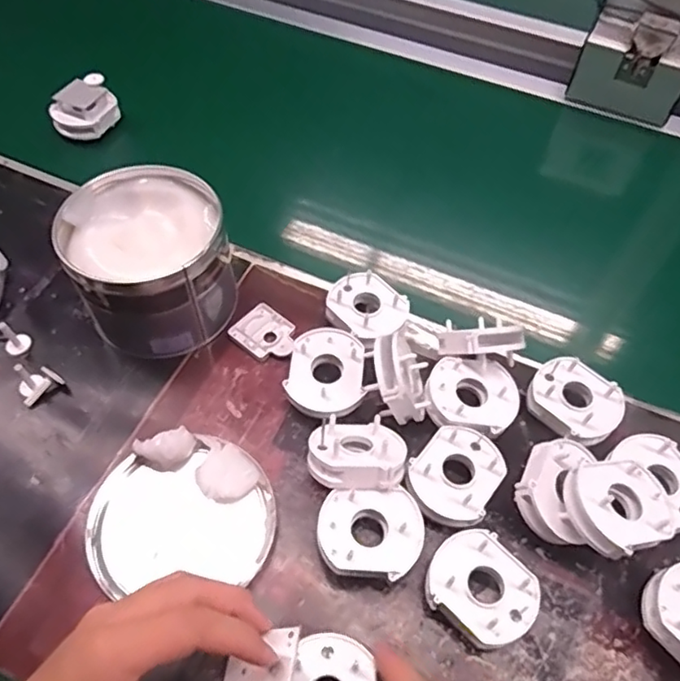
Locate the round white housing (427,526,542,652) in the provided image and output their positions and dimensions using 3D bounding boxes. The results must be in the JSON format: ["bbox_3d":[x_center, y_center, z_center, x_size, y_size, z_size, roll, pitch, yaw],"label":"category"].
[{"bbox_3d":[0.093,0.167,0.399,0.069,0.035,0.060,37,62,20],"label":"round white housing"}]

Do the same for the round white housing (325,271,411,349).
[{"bbox_3d":[0.021,-0.024,0.527,0.062,0.036,0.066,1,56,-2],"label":"round white housing"}]

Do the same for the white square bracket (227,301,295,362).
[{"bbox_3d":[-0.065,-0.005,0.528,0.055,0.007,0.047,36,62,19],"label":"white square bracket"}]

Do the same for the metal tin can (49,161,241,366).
[{"bbox_3d":[-0.158,-0.065,0.509,0.125,0.098,0.130,-20,59,-15],"label":"metal tin can"}]

